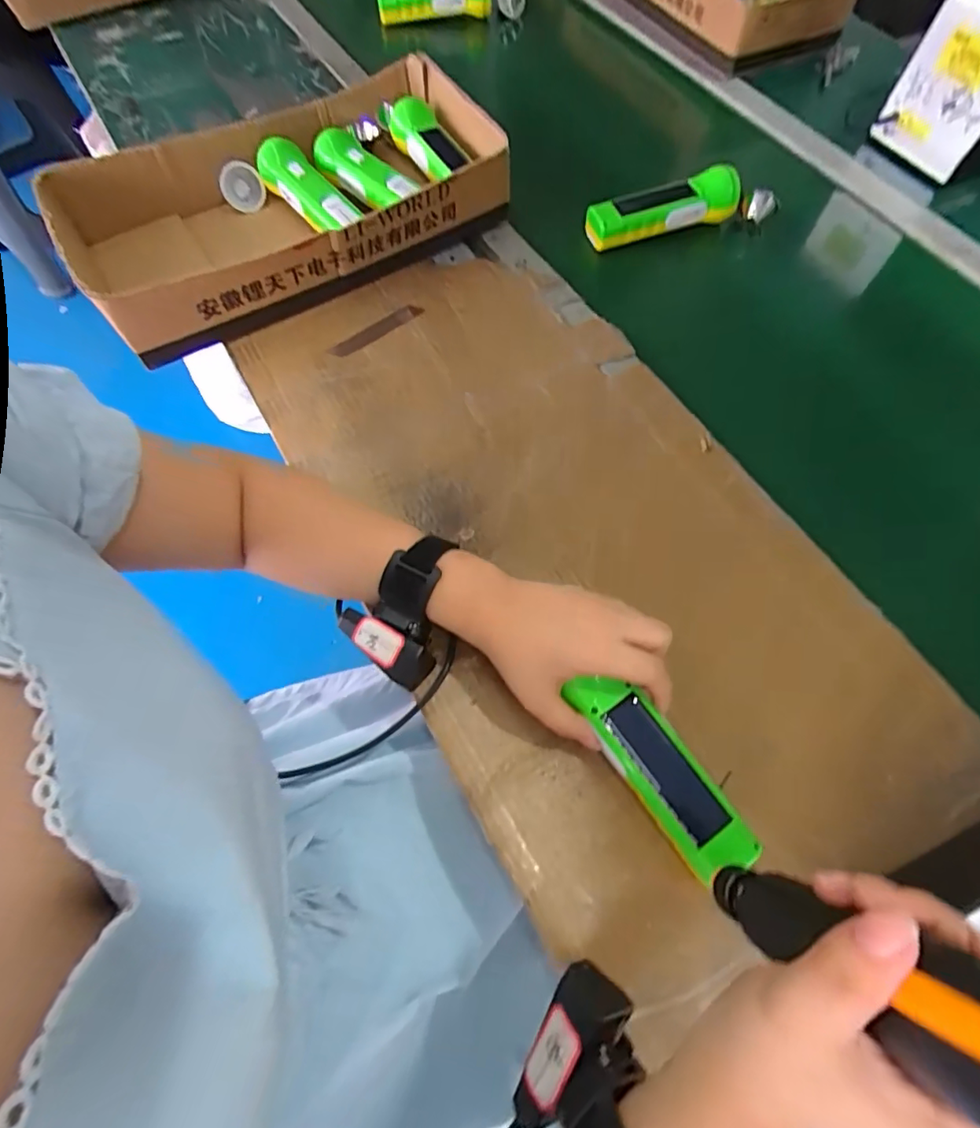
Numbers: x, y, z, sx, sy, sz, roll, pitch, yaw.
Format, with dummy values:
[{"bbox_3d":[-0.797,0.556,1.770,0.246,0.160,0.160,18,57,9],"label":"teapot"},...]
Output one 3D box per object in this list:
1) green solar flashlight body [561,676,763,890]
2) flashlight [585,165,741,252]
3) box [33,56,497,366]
[{"bbox_3d":[0.106,0.130,0.345,0.039,0.033,0.135,-34,75,-18],"label":"green solar flashlight body"},{"bbox_3d":[0.192,-0.398,0.608,0.178,0.056,0.057,-21,67,-11],"label":"flashlight"},{"bbox_3d":[-0.205,-0.381,0.565,0.421,0.081,0.235,-29,69,-14],"label":"box"}]

